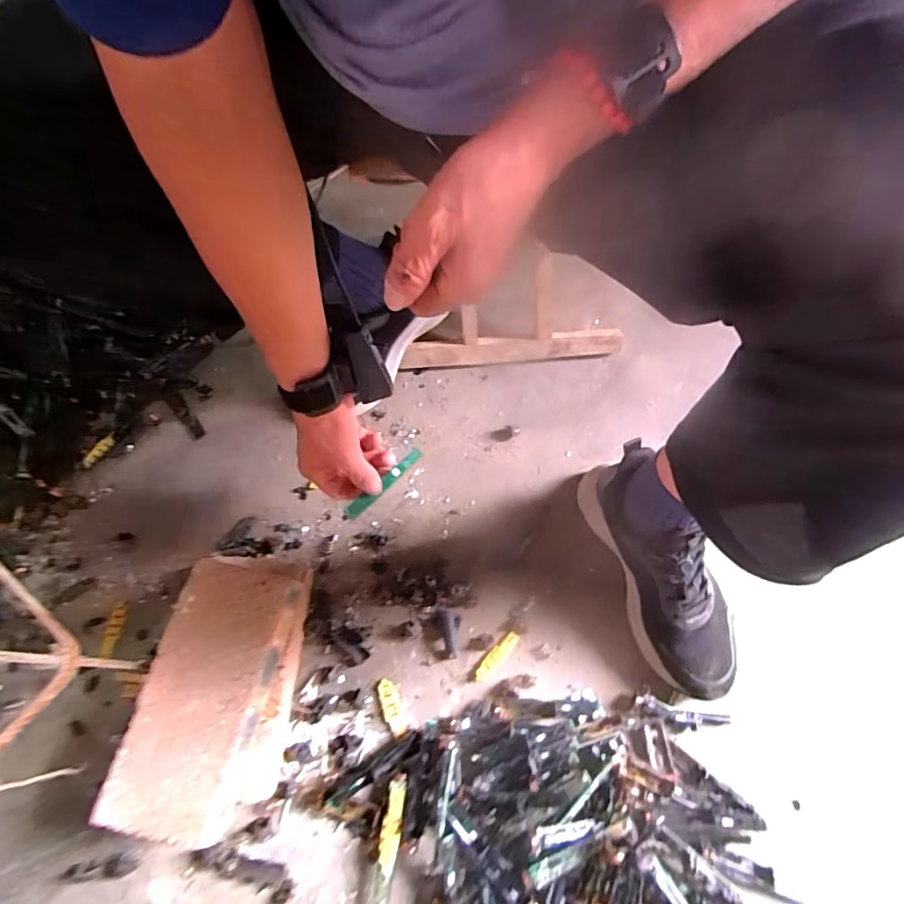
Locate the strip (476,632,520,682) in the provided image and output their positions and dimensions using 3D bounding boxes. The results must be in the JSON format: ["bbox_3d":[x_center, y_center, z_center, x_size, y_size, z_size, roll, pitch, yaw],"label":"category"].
[{"bbox_3d":[0.050,0.225,0.557,0.015,0.004,0.063,38,72,19],"label":"strip"}]

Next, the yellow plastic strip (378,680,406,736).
[{"bbox_3d":[-0.065,0.272,0.542,0.019,0.004,0.055,-16,65,-4],"label":"yellow plastic strip"}]

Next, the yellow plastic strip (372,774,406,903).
[{"bbox_3d":[-0.060,0.366,0.479,0.018,0.009,0.100,6,65,6],"label":"yellow plastic strip"}]

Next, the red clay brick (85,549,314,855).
[{"bbox_3d":[-0.225,0.235,0.510,0.117,0.102,0.239,9,65,7],"label":"red clay brick"}]

